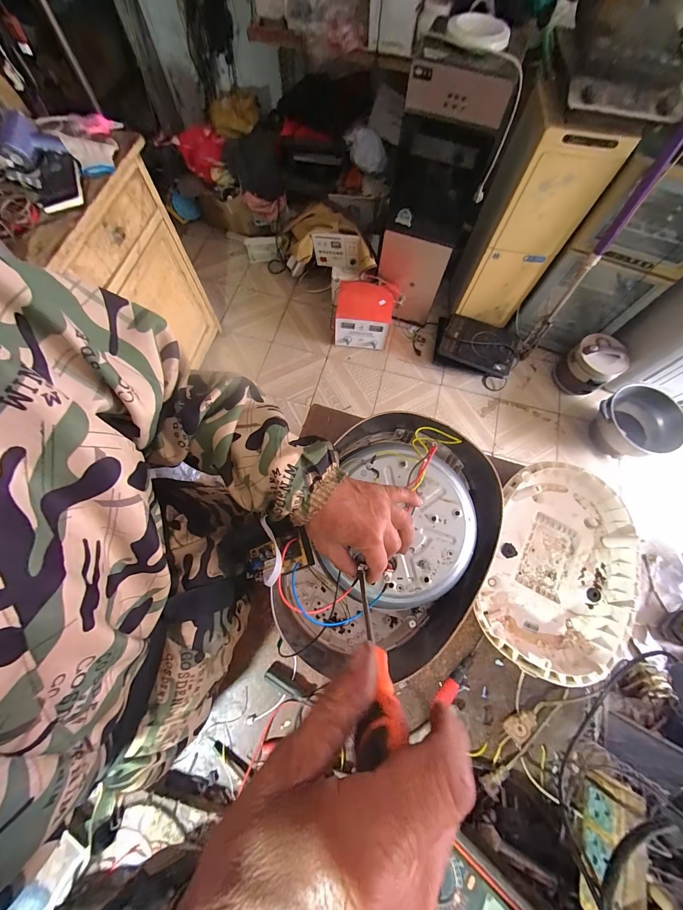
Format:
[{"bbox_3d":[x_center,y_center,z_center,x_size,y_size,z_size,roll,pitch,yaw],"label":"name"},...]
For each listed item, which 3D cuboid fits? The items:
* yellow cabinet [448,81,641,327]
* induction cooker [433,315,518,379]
[{"bbox_3d":[0.769,-1.034,1.319,0.293,0.724,0.528,13,72,2],"label":"yellow cabinet"},{"bbox_3d":[0.655,-0.533,1.552,0.381,0.110,0.254,15,72,3],"label":"induction cooker"}]

